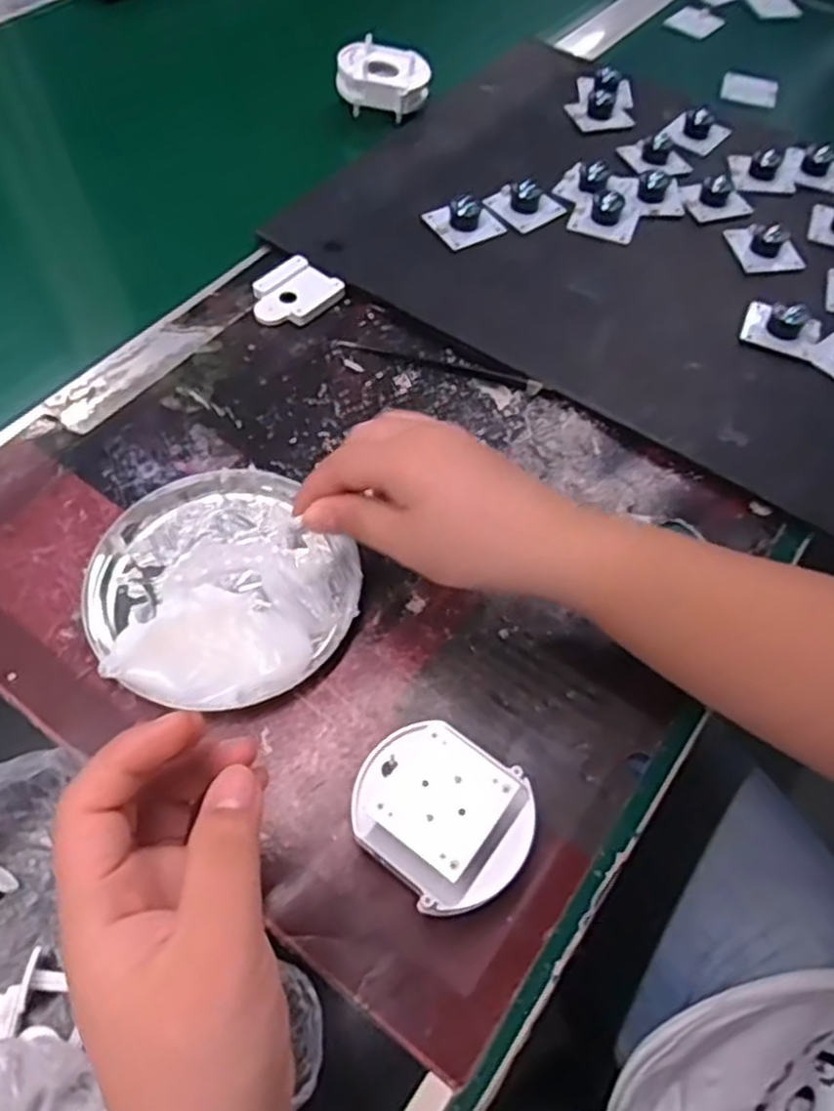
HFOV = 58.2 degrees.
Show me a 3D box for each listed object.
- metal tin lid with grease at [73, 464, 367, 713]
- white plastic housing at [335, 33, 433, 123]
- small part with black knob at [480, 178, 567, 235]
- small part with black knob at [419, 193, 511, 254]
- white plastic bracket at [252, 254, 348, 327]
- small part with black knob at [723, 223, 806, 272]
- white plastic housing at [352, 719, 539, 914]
[{"bbox_3d":[-0.095,0.011,0.360,0.120,0.026,0.125,1,59,-2],"label":"metal tin lid with grease"},{"bbox_3d":[-0.028,-0.372,0.593,0.065,0.037,0.054,28,61,14],"label":"white plastic housing"},{"bbox_3d":[0.076,-0.253,0.526,0.043,0.020,0.044,-35,66,-21],"label":"small part with black knob"},{"bbox_3d":[0.035,-0.234,0.511,0.046,0.021,0.042,-26,63,-17],"label":"small part with black knob"},{"bbox_3d":[-0.080,-0.168,0.480,0.055,0.010,0.047,-38,68,-23],"label":"white plastic bracket"},{"bbox_3d":[0.241,-0.215,0.514,0.044,0.016,0.039,-2,59,-4],"label":"small part with black knob"},{"bbox_3d":[0.011,0.103,0.300,0.069,0.043,0.059,40,65,19],"label":"white plastic housing"}]

